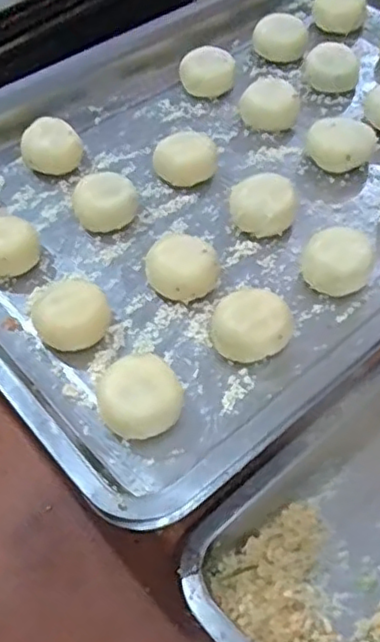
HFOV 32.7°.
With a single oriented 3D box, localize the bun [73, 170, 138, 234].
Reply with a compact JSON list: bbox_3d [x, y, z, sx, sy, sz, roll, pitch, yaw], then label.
[{"bbox_3d":[-0.066,-0.093,0.509,0.048,0.033,0.040,-12,53,-6],"label":"bun"}]

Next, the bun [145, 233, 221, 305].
[{"bbox_3d":[-0.005,-0.037,0.471,0.053,0.035,0.047,-5,53,0],"label":"bun"}]

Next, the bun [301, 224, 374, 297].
[{"bbox_3d":[0.106,-0.041,0.466,0.048,0.033,0.043,12,54,12],"label":"bun"}]

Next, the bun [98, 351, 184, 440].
[{"bbox_3d":[-0.033,0.045,0.400,0.047,0.030,0.045,-2,53,2],"label":"bun"}]

